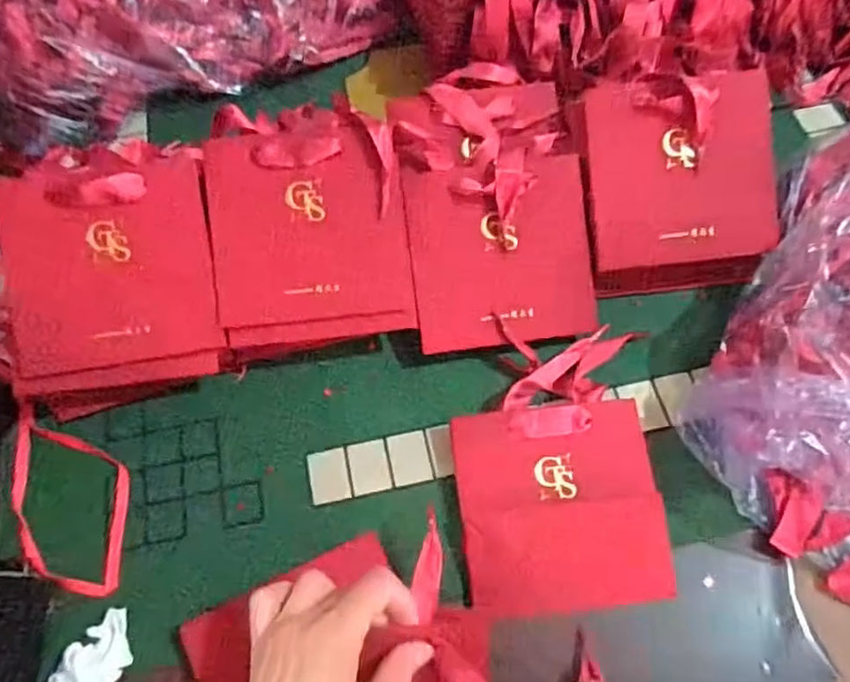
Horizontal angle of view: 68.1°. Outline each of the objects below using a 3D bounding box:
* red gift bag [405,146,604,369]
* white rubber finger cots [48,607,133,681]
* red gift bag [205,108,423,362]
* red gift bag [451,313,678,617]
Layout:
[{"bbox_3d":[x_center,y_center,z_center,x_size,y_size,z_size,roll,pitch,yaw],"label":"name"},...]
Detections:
[{"bbox_3d":[0.060,-0.070,0.491,0.140,0.018,0.144,-8,91,-3],"label":"red gift bag"},{"bbox_3d":[-0.219,0.214,0.415,0.039,0.033,0.070,12,64,7],"label":"white rubber finger cots"},{"bbox_3d":[-0.086,-0.083,0.475,0.144,0.017,0.178,-6,97,-7],"label":"red gift bag"},{"bbox_3d":[0.096,0.088,0.461,0.142,0.026,0.197,-1,63,1],"label":"red gift bag"}]

